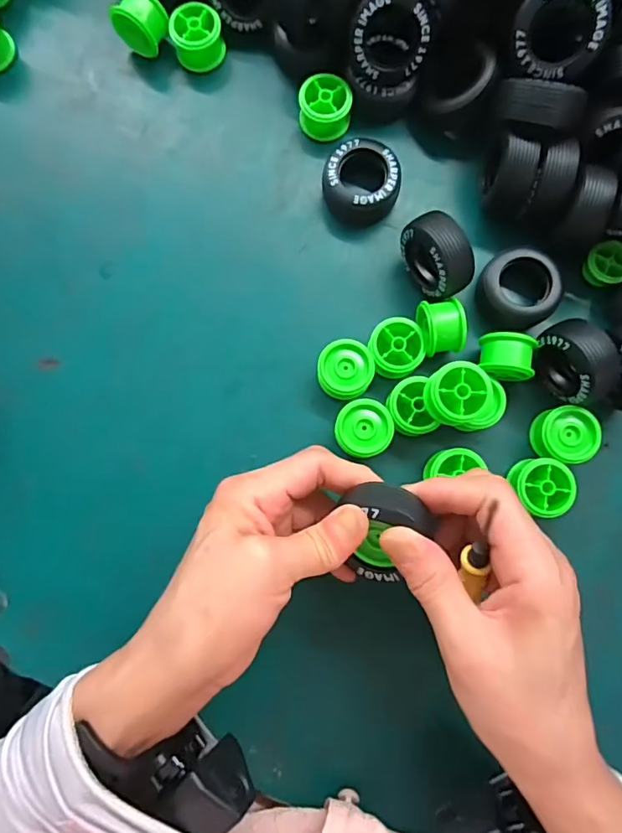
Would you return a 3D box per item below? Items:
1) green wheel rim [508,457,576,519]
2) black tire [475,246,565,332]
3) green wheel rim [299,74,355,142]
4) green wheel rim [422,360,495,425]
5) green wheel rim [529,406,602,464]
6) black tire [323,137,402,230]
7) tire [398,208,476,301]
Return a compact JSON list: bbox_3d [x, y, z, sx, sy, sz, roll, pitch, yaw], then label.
[{"bbox_3d":[0.138,0.042,0.299,0.032,0.022,0.035,0,83,0],"label":"green wheel rim"},{"bbox_3d":[0.131,-0.080,0.312,0.045,0.025,0.049,0,83,0],"label":"black tire"},{"bbox_3d":[0.010,-0.204,0.326,0.033,0.024,0.031,4,83,1],"label":"green wheel rim"},{"bbox_3d":[0.082,-0.012,0.283,0.037,0.022,0.033,-37,84,-3],"label":"green wheel rim"},{"bbox_3d":[0.154,0.012,0.302,0.035,0.021,0.033,2,83,1],"label":"green wheel rim"},{"bbox_3d":[0.032,-0.152,0.320,0.048,0.025,0.046,-7,83,-1],"label":"black tire"},{"bbox_3d":[0.076,-0.095,0.302,0.025,0.051,0.048,-30,84,-3],"label":"tire"}]

